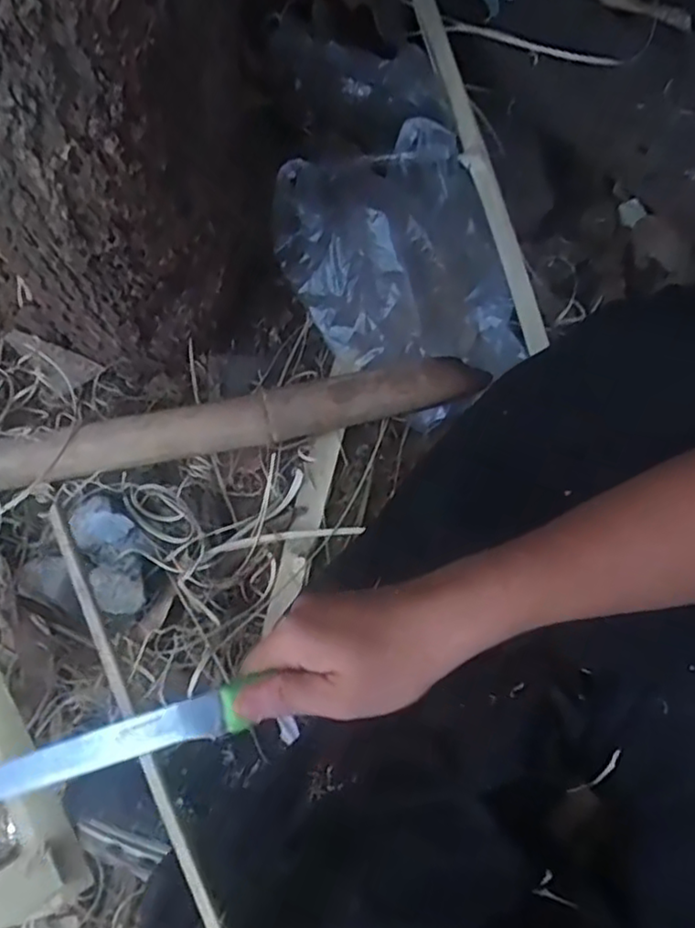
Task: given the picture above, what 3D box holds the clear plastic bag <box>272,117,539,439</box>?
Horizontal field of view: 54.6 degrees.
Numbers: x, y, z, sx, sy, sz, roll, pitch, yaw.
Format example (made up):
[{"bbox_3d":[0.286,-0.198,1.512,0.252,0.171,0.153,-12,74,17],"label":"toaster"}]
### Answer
[{"bbox_3d":[0.050,-0.170,0.601,0.185,0.082,0.244,-28,75,-11],"label":"clear plastic bag"}]

